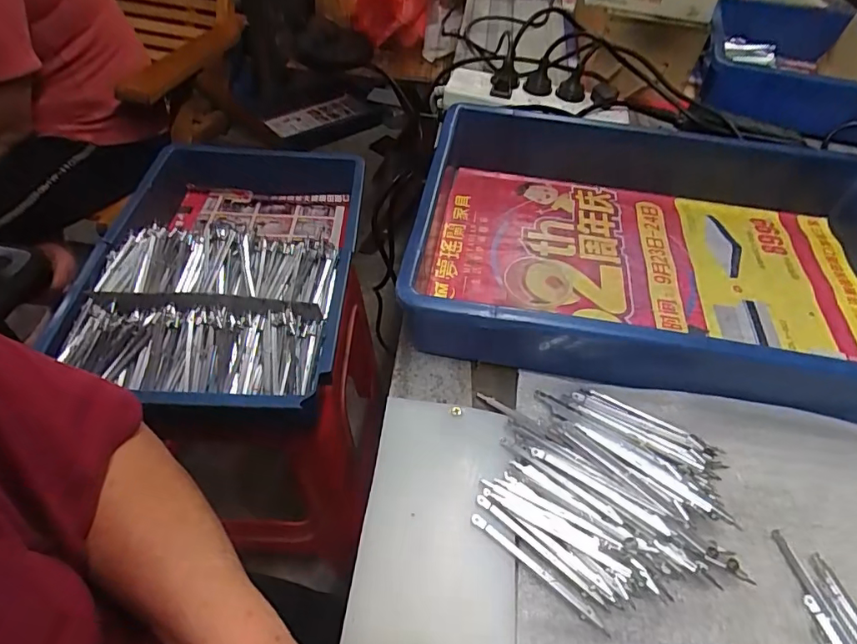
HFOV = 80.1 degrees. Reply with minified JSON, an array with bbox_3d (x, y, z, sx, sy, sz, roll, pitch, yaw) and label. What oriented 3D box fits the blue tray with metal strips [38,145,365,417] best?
[{"bbox_3d":[-0.250,-0.074,0.633,0.300,0.109,0.421,3,50,-1],"label":"blue tray with metal strips"}]

